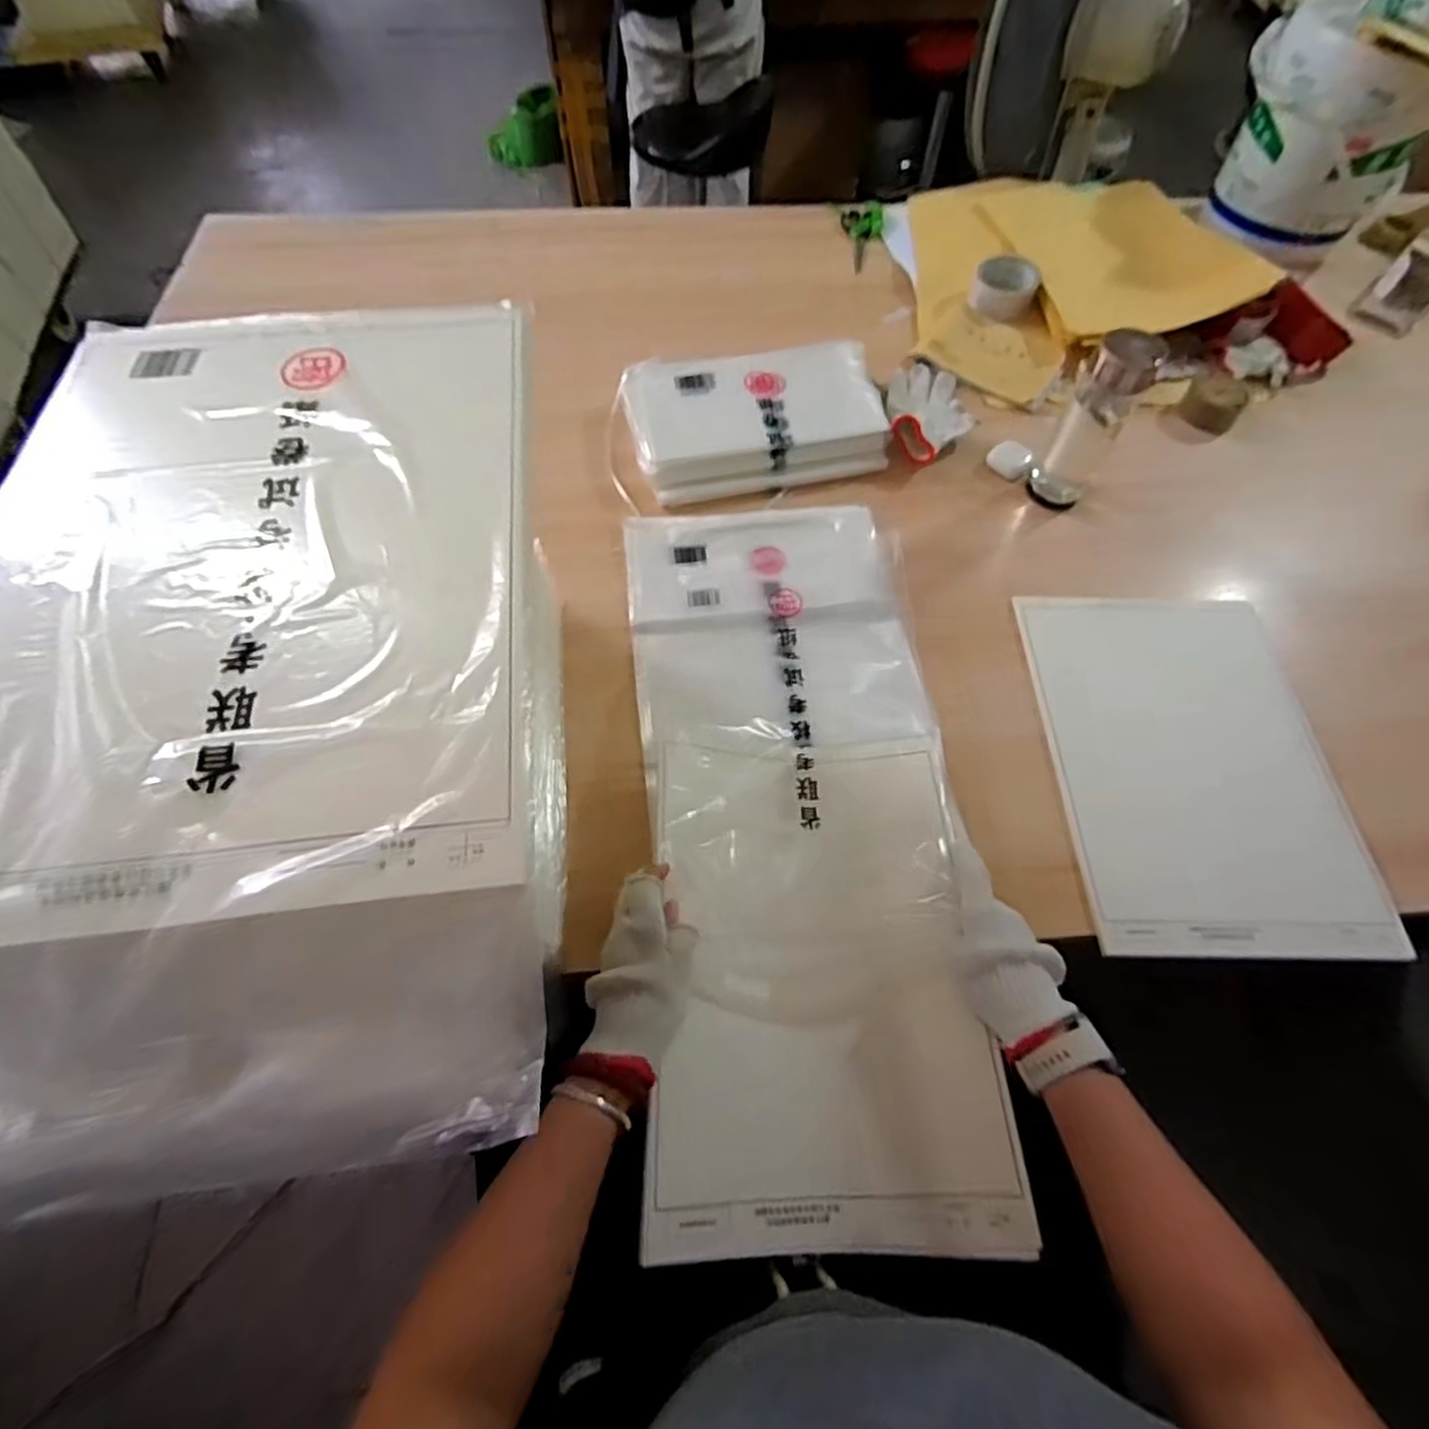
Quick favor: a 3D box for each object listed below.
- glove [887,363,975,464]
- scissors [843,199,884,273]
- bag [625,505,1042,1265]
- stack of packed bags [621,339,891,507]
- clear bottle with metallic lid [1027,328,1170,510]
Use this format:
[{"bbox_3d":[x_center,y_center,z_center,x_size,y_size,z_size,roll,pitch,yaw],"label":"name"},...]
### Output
[{"bbox_3d":[0.277,-0.399,0.883,0.104,0.044,0.205,8,61,3],"label":"glove"},{"bbox_3d":[0.240,-0.782,1.120,0.068,0.020,0.182,7,61,2],"label":"scissors"},{"bbox_3d":[0.068,0.032,0.632,0.277,0.057,0.638,-2,57,-2],"label":"bag"},{"bbox_3d":[0.051,-0.370,0.863,0.313,0.057,0.208,-8,61,-5],"label":"stack of packed bags"},{"bbox_3d":[0.415,-0.316,0.762,0.052,0.191,0.063,-41,69,-21],"label":"clear bottle with metallic lid"}]

